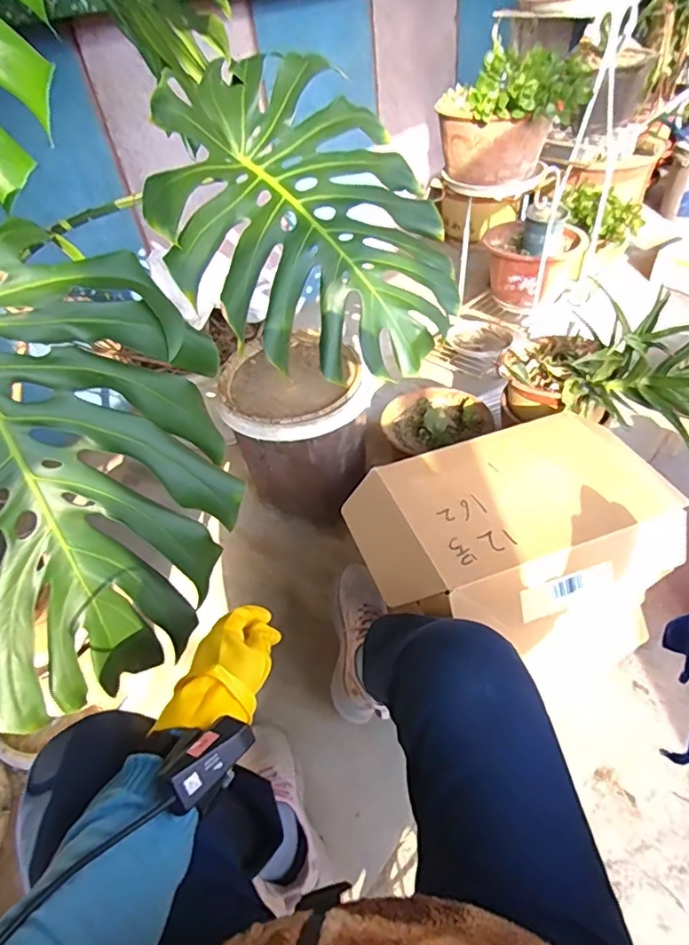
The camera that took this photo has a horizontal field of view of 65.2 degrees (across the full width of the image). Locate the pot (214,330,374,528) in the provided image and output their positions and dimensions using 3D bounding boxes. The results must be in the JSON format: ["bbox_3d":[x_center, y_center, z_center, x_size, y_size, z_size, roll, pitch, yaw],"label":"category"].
[{"bbox_3d":[-0.088,-0.075,1.134,0.262,0.313,0.257,-4,43,4],"label":"pot"}]

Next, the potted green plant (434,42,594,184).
[{"bbox_3d":[0.338,-0.748,1.140,0.269,0.201,0.250,-3,44,5],"label":"potted green plant"}]

